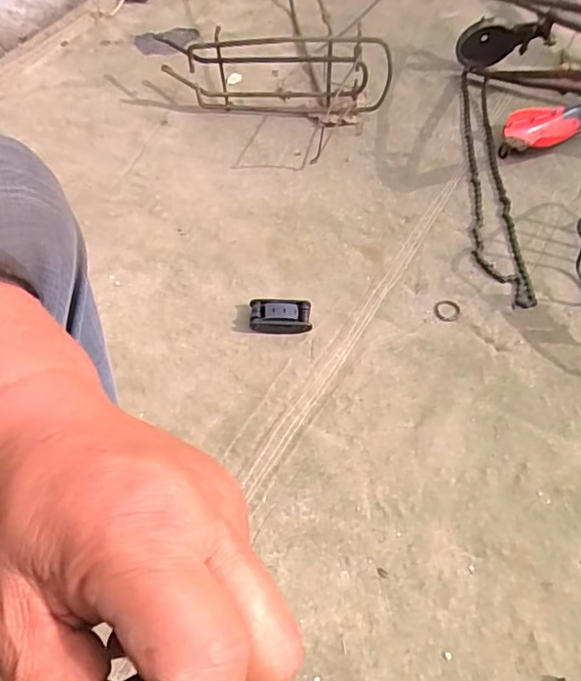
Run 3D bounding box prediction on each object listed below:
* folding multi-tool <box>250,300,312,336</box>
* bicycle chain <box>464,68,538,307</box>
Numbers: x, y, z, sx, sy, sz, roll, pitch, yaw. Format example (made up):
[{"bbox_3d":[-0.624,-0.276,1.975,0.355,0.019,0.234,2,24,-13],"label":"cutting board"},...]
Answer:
[{"bbox_3d":[-0.015,-0.033,0.789,0.085,0.025,0.047,3,63,2],"label":"folding multi-tool"},{"bbox_3d":[0.313,-0.258,0.900,0.071,0.033,0.462,-2,63,0],"label":"bicycle chain"}]

